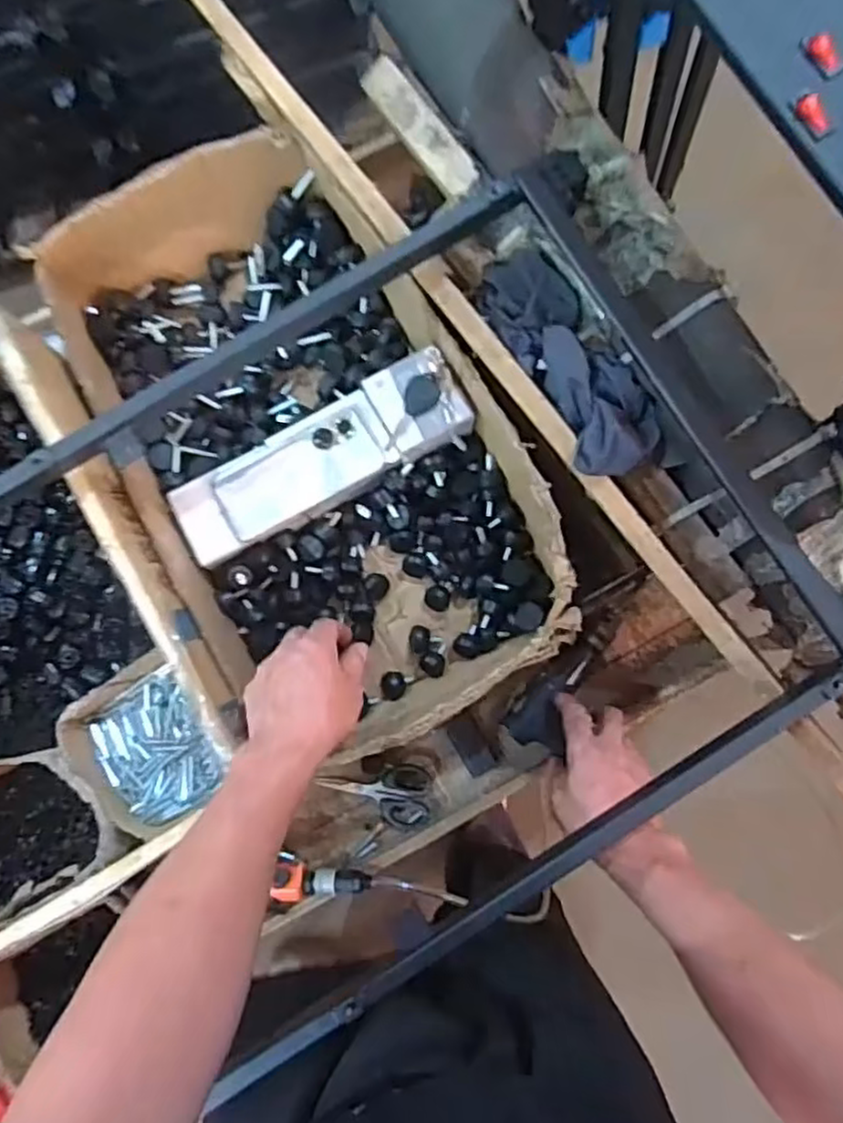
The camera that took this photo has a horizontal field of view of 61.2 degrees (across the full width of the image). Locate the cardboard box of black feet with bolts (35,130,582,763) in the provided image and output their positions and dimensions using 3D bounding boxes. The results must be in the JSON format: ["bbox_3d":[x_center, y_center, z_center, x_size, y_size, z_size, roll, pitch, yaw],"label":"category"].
[{"bbox_3d":[-0.115,-0.118,0.714,0.330,0.134,0.583,-30,84,-3],"label":"cardboard box of black feet with bolts"}]

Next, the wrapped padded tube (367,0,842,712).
[{"bbox_3d":[0.182,-0.263,0.643,0.134,0.089,0.959,-30,84,-3],"label":"wrapped padded tube"}]

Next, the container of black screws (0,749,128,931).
[{"bbox_3d":[-0.382,0.257,0.688,0.167,0.059,0.137,-27,83,-3],"label":"container of black screws"}]

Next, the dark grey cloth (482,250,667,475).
[{"bbox_3d":[0.129,-0.179,0.634,0.088,0.066,0.228,-26,83,-3],"label":"dark grey cloth"}]

